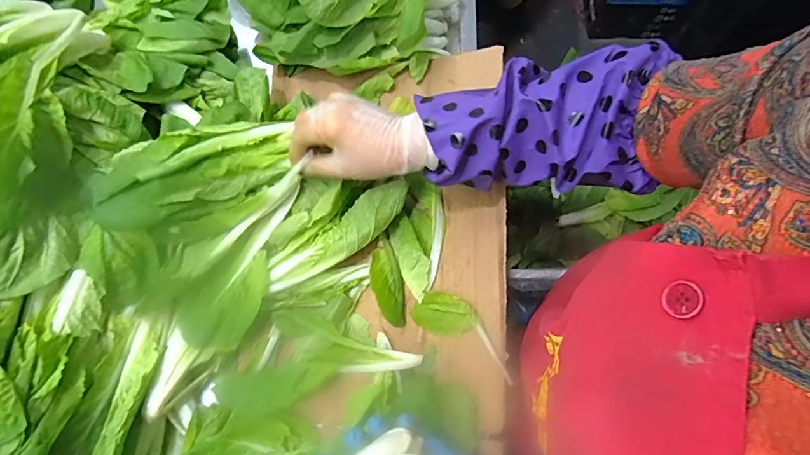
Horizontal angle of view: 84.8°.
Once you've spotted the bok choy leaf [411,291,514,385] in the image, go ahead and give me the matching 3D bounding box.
[{"bbox_3d":[0.063,0.104,0.451,0.120,0.011,0.044,30,77,29],"label":"bok choy leaf"}]

